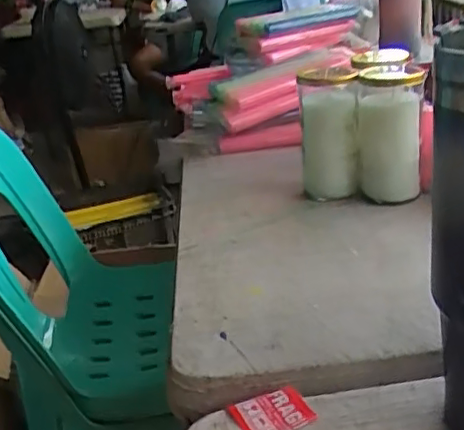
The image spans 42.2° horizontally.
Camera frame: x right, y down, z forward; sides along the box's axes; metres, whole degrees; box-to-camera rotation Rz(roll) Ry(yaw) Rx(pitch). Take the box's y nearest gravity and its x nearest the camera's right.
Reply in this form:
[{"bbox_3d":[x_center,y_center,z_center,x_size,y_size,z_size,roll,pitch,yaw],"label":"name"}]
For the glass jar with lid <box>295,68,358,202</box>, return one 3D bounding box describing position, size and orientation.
[{"bbox_3d":[0.118,-0.099,0.729,0.066,0.148,0.068,-3,26,11],"label":"glass jar with lid"}]

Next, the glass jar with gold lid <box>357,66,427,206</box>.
[{"bbox_3d":[0.181,-0.092,0.691,0.071,0.151,0.059,-3,26,10],"label":"glass jar with gold lid"}]

